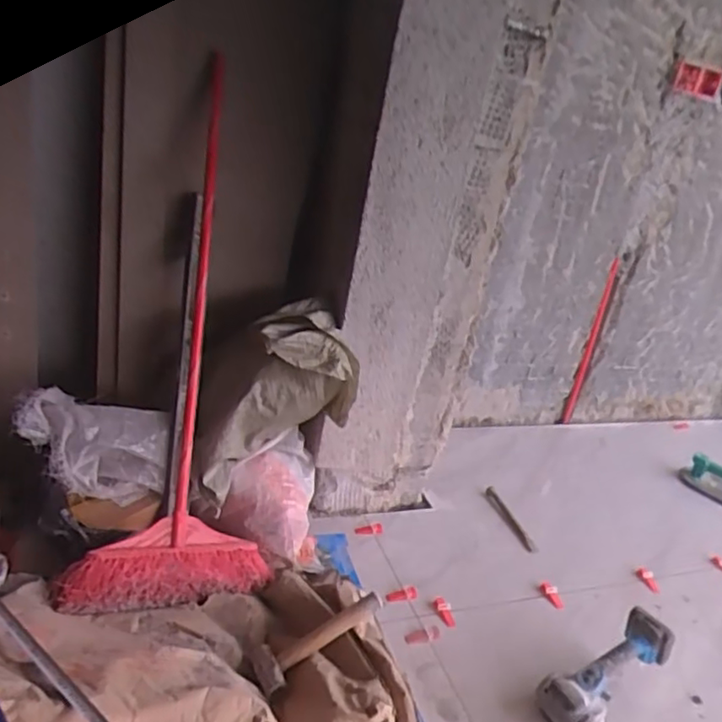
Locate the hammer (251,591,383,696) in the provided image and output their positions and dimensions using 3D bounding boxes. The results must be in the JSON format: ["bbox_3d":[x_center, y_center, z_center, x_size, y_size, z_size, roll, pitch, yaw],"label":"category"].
[{"bbox_3d":[-0.072,0.483,1.063,0.242,0.032,0.082,-25,34,-19],"label":"hammer"}]

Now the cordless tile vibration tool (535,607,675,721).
[{"bbox_3d":[0.458,0.577,1.117,0.288,0.101,0.103,-24,35,-25],"label":"cordless tile vibration tool"}]

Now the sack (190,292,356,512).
[{"bbox_3d":[-0.184,0.086,1.274,0.324,0.377,0.146,1,25,-20],"label":"sack"}]

